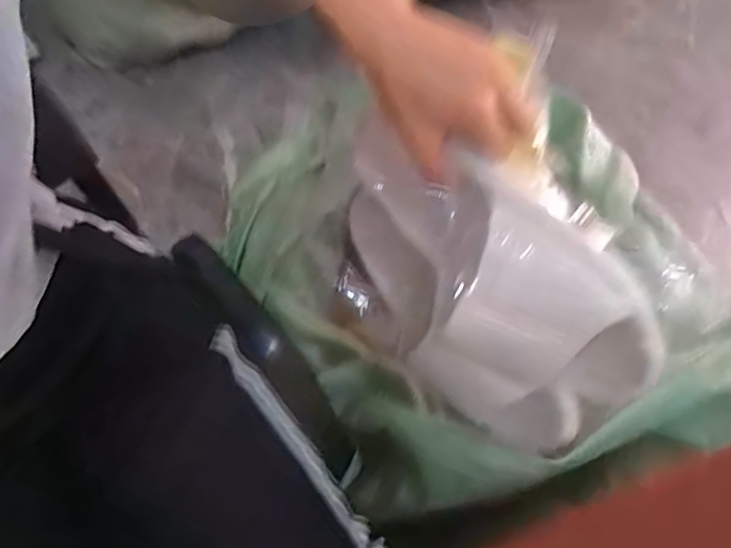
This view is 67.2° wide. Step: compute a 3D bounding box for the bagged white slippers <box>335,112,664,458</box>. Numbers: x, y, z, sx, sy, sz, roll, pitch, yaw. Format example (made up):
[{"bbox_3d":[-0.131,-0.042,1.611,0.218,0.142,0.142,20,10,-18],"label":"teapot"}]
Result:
[{"bbox_3d":[0.077,0.030,0.471,0.274,0.253,0.086,40,70,20],"label":"bagged white slippers"}]

